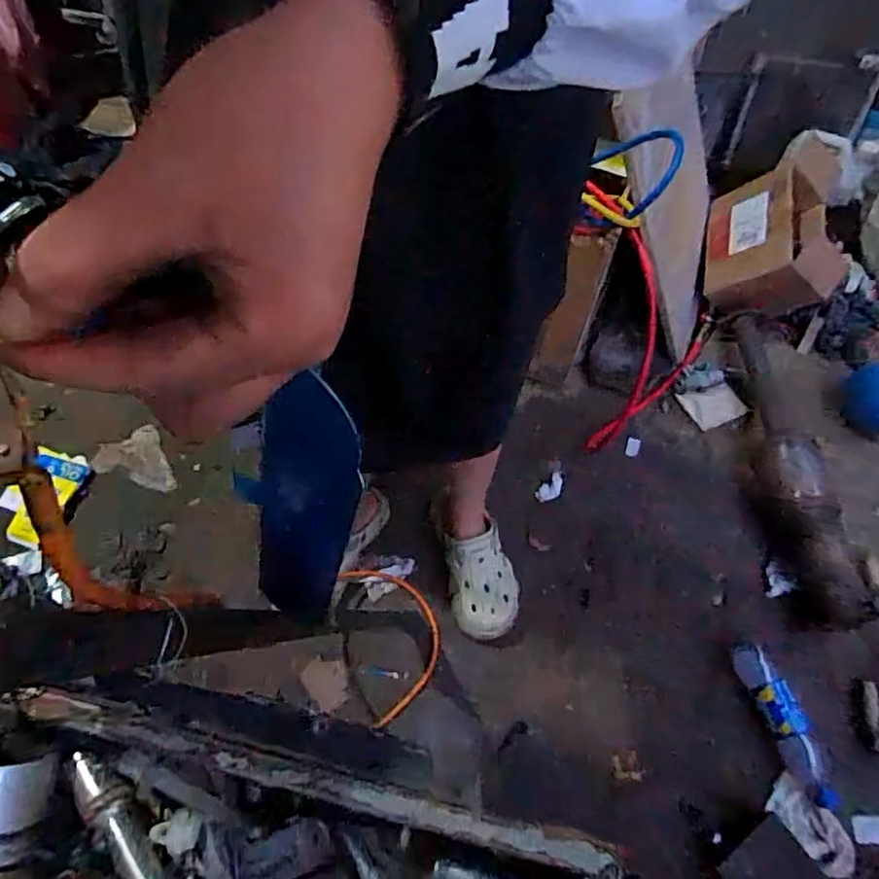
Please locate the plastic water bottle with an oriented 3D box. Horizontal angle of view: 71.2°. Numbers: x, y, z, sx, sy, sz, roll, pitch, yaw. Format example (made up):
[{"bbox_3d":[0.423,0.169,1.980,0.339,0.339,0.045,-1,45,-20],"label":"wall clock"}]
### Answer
[{"bbox_3d":[0.528,0.430,0.938,0.053,0.058,0.237,-12,60,-10],"label":"plastic water bottle"}]

